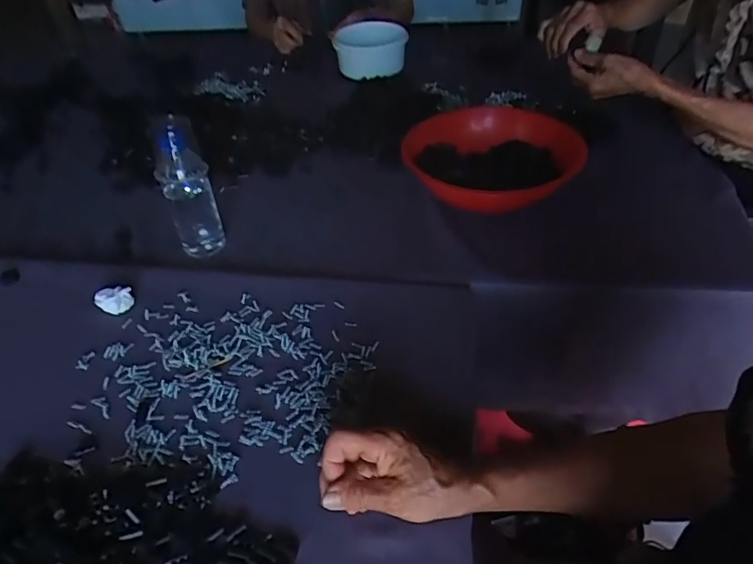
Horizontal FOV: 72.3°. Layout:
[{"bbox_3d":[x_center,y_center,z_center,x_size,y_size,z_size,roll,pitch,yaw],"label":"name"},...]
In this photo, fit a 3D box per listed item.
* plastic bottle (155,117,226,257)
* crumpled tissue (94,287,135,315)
[{"bbox_3d":[-0.246,-0.121,0.673,0.056,0.194,0.059,-14,44,-11],"label":"plastic bottle"},{"bbox_3d":[-0.312,0.022,0.614,0.039,0.021,0.036,-25,47,-21],"label":"crumpled tissue"}]

